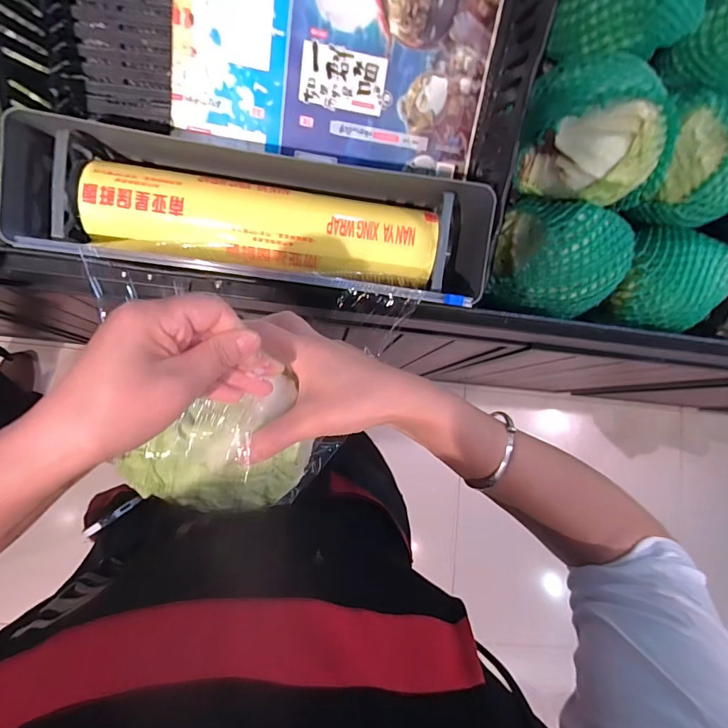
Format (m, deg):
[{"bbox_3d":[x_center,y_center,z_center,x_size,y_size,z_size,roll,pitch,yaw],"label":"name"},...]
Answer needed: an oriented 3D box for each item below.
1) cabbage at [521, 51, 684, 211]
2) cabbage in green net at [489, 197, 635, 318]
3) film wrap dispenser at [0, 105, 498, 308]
[{"bbox_3d":[0.241,-0.245,0.449,0.133,0.105,0.142,1,83,-6],"label":"cabbage"},{"bbox_3d":[0.230,-0.122,0.485,0.135,0.098,0.121,14,82,-4],"label":"cabbage in green net"},{"bbox_3d":[-0.105,-0.170,0.470,0.477,0.092,0.176,7,82,-5],"label":"film wrap dispenser"}]

